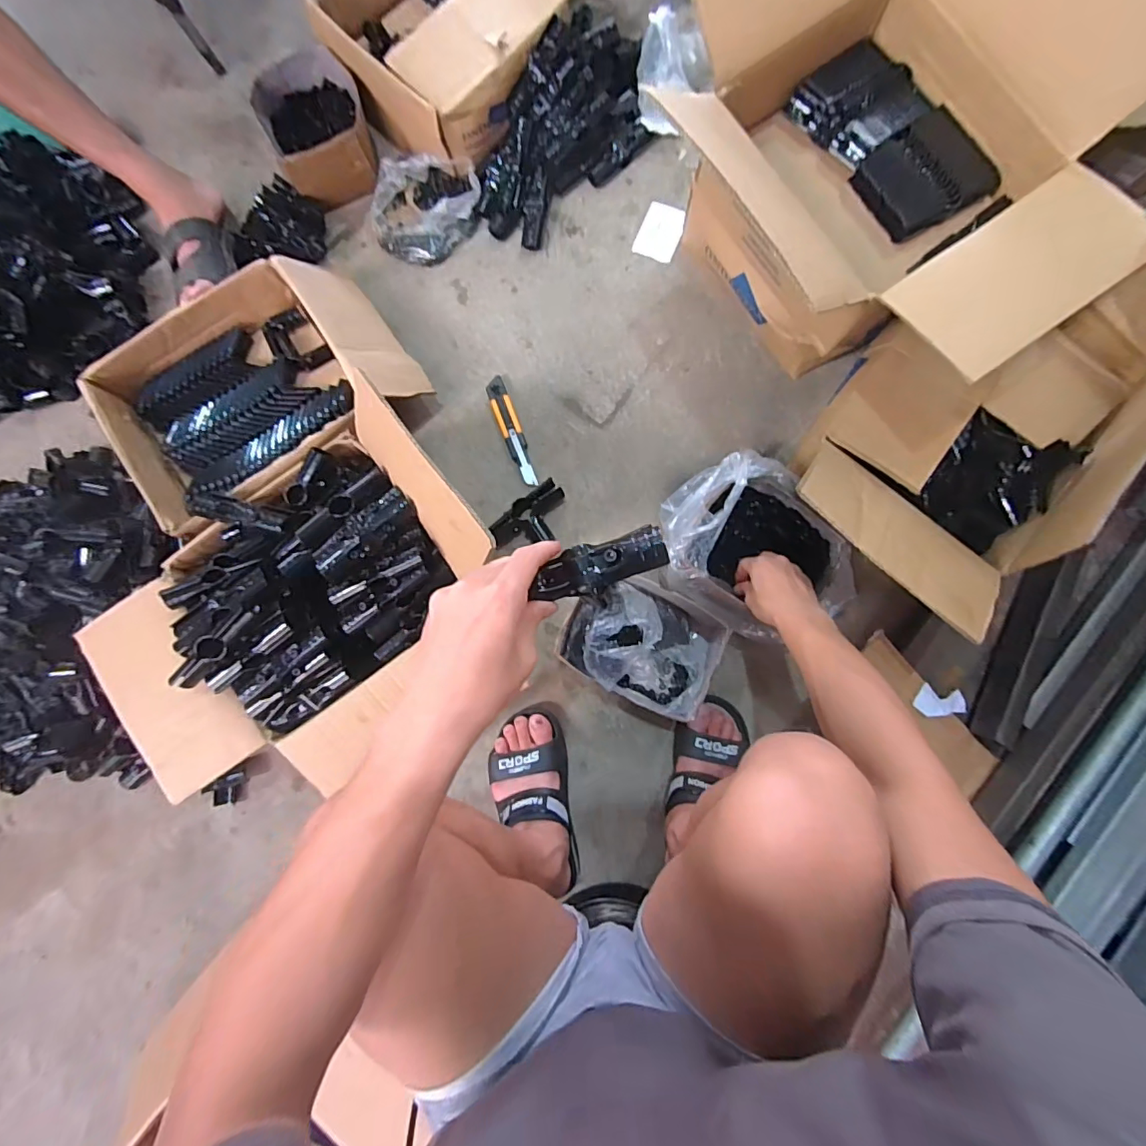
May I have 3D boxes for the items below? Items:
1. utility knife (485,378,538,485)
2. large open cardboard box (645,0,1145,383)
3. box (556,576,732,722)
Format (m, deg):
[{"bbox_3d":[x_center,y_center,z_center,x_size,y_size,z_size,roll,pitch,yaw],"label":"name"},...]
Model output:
[{"bbox_3d":[-0.097,-0.226,0.829,0.034,0.010,0.188,-20,82,1],"label":"utility knife"},{"bbox_3d":[0.354,-0.475,0.640,0.435,0.336,0.529,-33,82,-1],"label":"large open cardboard box"},{"bbox_3d":[0.097,0.094,0.728,0.203,0.105,0.156,28,85,6],"label":"box"}]

